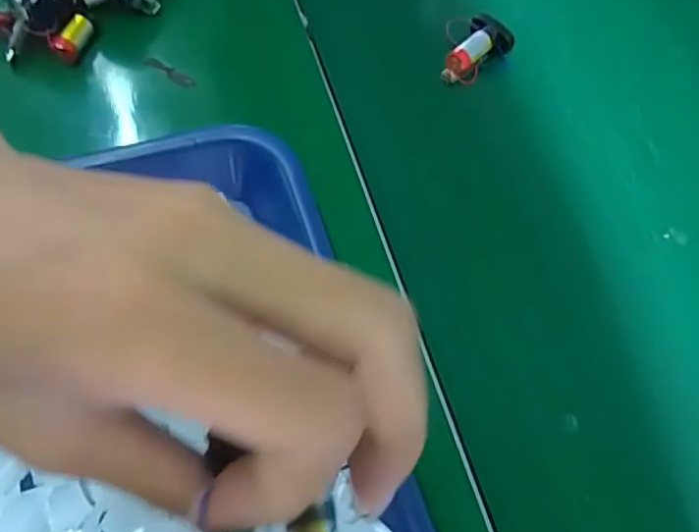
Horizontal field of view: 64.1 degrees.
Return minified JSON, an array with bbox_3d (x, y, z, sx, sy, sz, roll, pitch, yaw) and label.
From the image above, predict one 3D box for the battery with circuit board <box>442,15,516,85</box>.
[{"bbox_3d":[0.082,-0.145,0.377,0.053,0.030,0.029,-36,71,-13],"label":"battery with circuit board"}]

